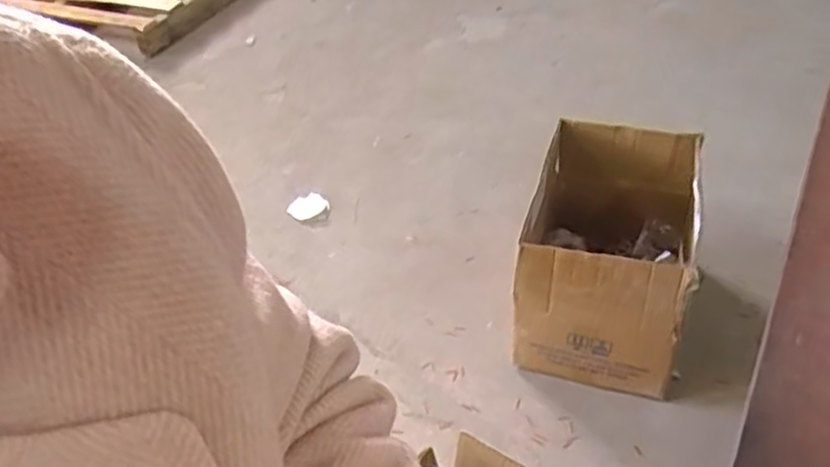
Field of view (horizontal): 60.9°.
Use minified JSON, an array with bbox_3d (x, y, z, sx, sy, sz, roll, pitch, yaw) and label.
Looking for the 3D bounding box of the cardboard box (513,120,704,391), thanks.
[{"bbox_3d":[0.355,0.038,1.308,0.282,0.298,0.407,10,46,18],"label":"cardboard box"}]

